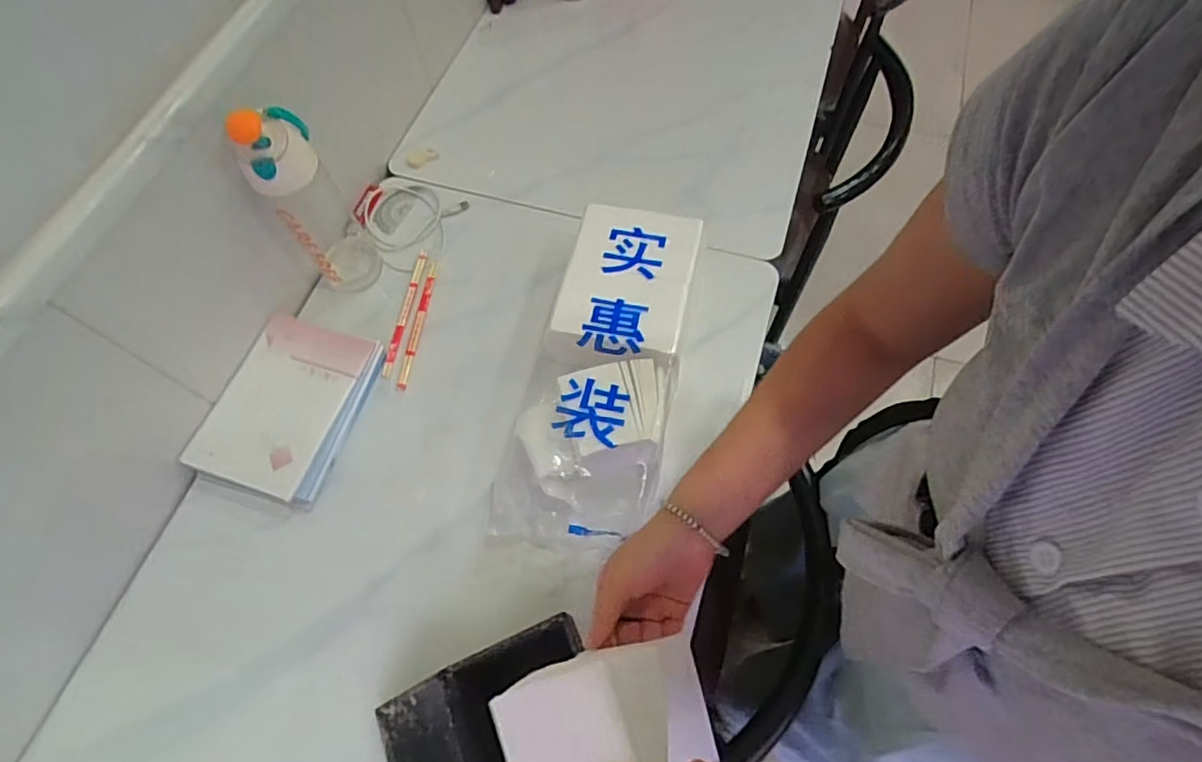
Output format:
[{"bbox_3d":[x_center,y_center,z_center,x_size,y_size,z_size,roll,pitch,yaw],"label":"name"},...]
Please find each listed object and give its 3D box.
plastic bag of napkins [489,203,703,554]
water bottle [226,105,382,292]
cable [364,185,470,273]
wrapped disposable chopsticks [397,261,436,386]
[{"bbox_3d":[-0.002,-0.011,0.687,0.170,0.093,0.397,10,65,7],"label":"plastic bag of napkins"},{"bbox_3d":[-0.344,-0.210,0.700,0.080,0.253,0.068,-35,68,-13],"label":"water bottle"},{"bbox_3d":[-0.276,-0.221,0.830,0.137,0.015,0.133,17,66,10],"label":"cable"},{"bbox_3d":[-0.237,-0.076,0.775,0.014,0.010,0.186,6,65,5],"label":"wrapped disposable chopsticks"}]

